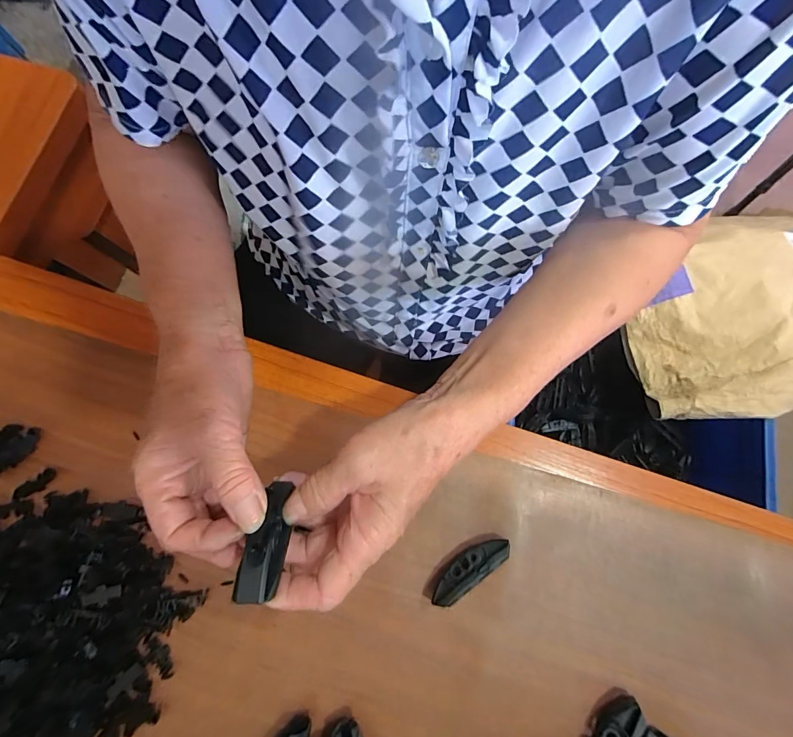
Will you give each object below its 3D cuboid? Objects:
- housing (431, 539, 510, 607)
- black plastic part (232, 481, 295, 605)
[{"bbox_3d":[0.055,0.153,0.307,0.068,0.023,0.018,-37,79,-7],"label":"housing"},{"bbox_3d":[-0.070,0.093,0.218,0.018,0.018,0.060,5,50,2],"label":"black plastic part"}]

